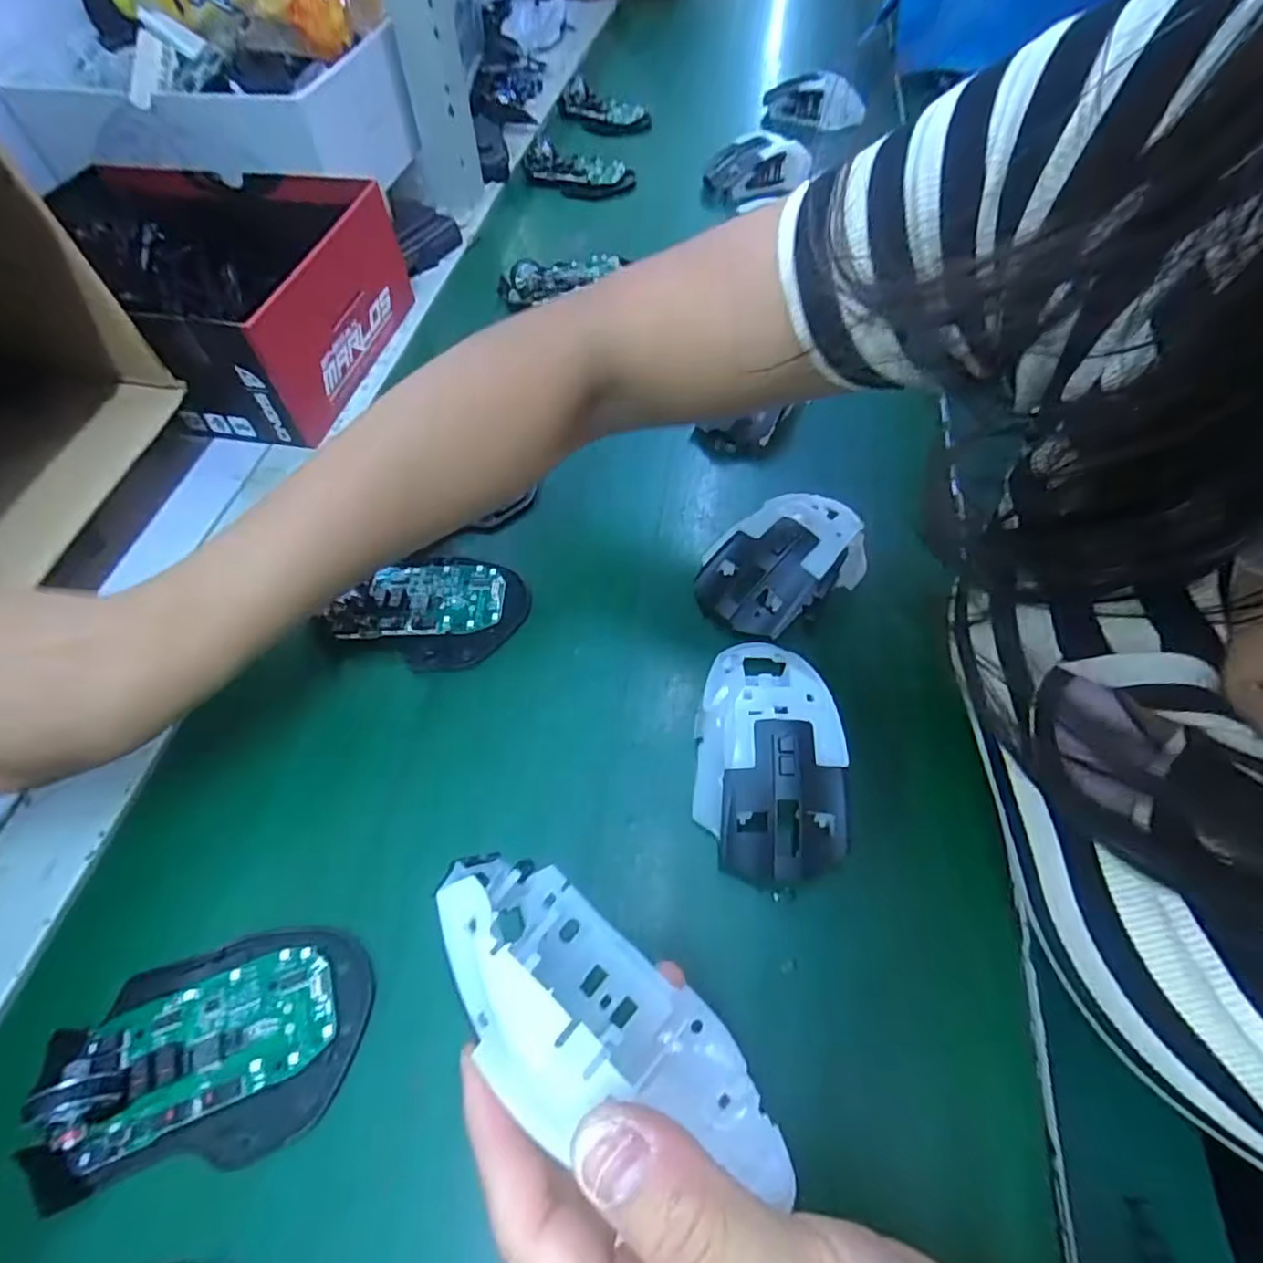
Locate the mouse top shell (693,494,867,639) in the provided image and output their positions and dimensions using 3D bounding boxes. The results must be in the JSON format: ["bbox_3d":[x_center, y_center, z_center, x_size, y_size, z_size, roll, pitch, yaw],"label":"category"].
[{"bbox_3d":[0.087,-0.041,0.353,0.114,0.040,0.070,-37,62,-20],"label":"mouse top shell"}]

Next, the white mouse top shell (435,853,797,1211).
[{"bbox_3d":[-0.008,0.108,0.172,0.110,0.063,0.048,34,64,22],"label":"white mouse top shell"}]

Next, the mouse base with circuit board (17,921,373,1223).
[{"bbox_3d":[-0.161,0.154,0.235,0.112,0.026,0.073,-11,56,-5],"label":"mouse base with circuit board"}]

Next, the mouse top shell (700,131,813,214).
[{"bbox_3d":[0.115,-0.442,0.606,0.097,0.047,0.043,-21,58,-11],"label":"mouse top shell"}]

